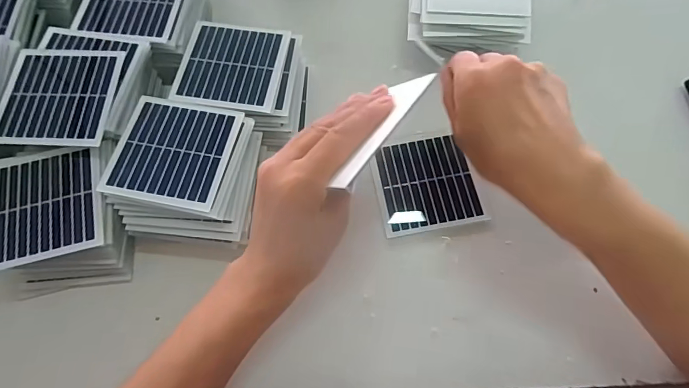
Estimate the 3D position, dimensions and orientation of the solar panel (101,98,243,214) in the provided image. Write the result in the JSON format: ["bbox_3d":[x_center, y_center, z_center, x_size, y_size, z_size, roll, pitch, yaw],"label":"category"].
[{"bbox_3d":[-0.136,-0.035,0.336,0.090,0.005,0.088,10,67,5],"label":"solar panel"}]

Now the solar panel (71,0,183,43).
[{"bbox_3d":[-0.198,-0.179,0.395,0.091,0.009,0.092,6,65,5],"label":"solar panel"}]

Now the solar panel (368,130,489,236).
[{"bbox_3d":[0.070,-0.010,0.368,0.086,0.005,0.084,-10,70,-3],"label":"solar panel"}]

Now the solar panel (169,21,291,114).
[{"bbox_3d":[-0.100,-0.115,0.374,0.089,0.006,0.091,7,67,4],"label":"solar panel"}]

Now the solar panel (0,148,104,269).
[{"bbox_3d":[-0.232,0.007,0.322,0.089,0.006,0.089,-13,70,-4],"label":"solar panel"}]

